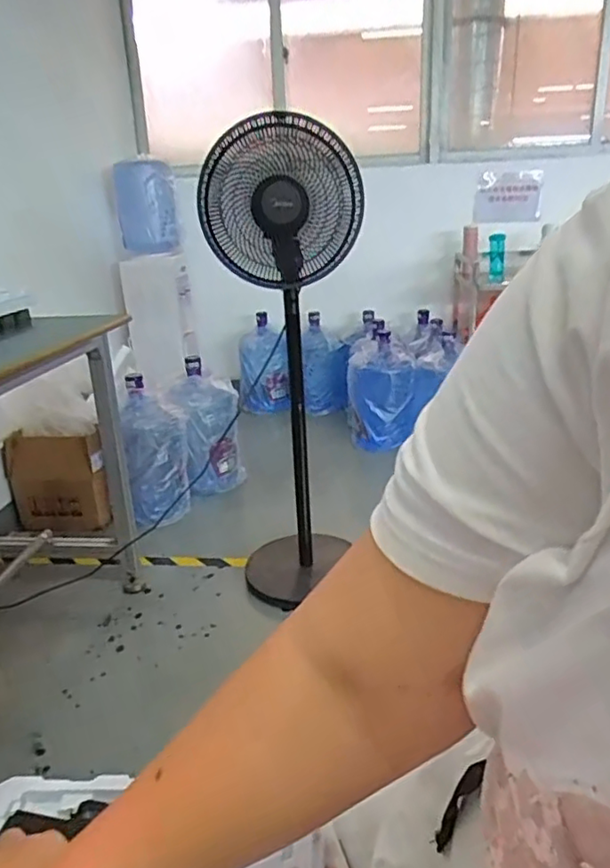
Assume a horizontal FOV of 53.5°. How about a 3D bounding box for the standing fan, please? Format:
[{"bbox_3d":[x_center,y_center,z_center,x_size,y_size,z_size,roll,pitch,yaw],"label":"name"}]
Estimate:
[{"bbox_3d":[-0.019,-0.099,1.453,0.319,1.128,0.382,0,19,7],"label":"standing fan"}]

